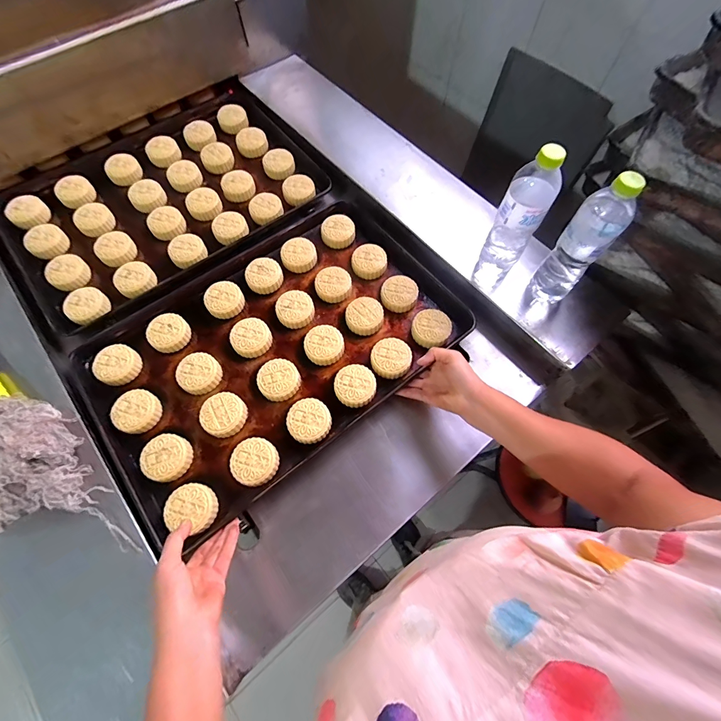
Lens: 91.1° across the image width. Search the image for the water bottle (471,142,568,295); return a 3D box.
[{"bbox_3d":[0.245,-0.216,0.555,0.063,0.245,0.074,28,68,12],"label":"water bottle"}]

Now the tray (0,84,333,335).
[{"bbox_3d":[-0.420,-0.357,0.754,0.614,0.054,0.421,-35,70,-15],"label":"tray"}]

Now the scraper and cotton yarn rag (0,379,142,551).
[{"bbox_3d":[-0.544,0.078,0.519,0.156,0.066,0.559,-36,70,-15],"label":"scraper and cotton yarn rag"}]

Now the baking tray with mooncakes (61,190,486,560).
[{"bbox_3d":[-0.141,-0.035,0.622,0.600,0.041,0.387,-36,70,-15],"label":"baking tray with mooncakes"}]

